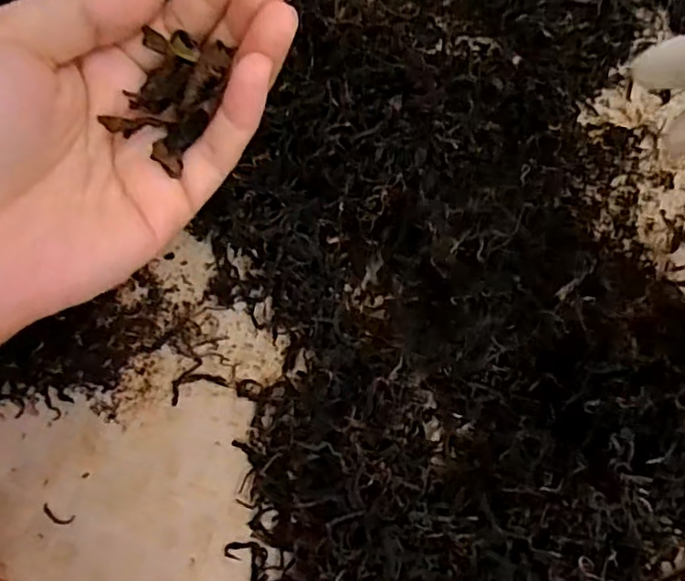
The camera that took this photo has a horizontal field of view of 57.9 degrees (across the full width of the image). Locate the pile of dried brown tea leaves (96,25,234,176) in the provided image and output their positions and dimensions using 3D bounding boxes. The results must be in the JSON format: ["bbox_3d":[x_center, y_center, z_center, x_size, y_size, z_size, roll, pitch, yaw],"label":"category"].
[{"bbox_3d":[-0.054,-0.060,0.192,0.029,0.016,0.037,24,80,4],"label":"pile of dried brown tea leaves"}]

